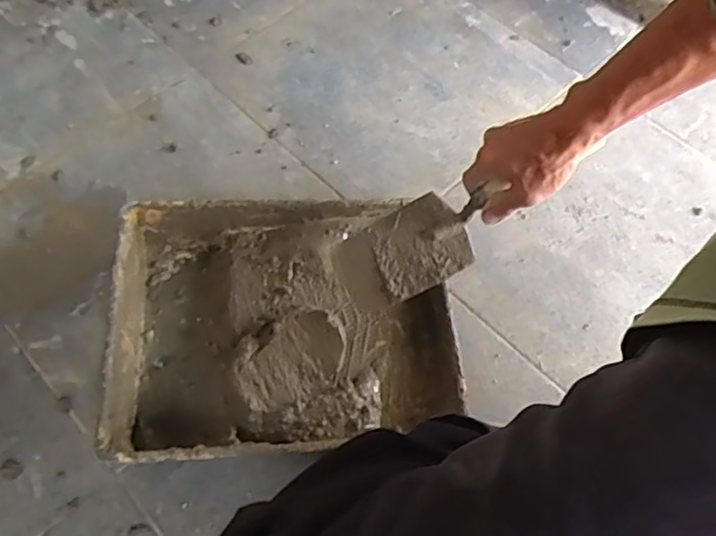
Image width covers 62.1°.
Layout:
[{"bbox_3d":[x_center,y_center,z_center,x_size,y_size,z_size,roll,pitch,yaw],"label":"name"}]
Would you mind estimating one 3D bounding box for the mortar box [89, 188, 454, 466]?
[{"bbox_3d":[-0.077,0.055,0.641,0.342,0.084,0.270,-4,63,-3],"label":"mortar box"}]

